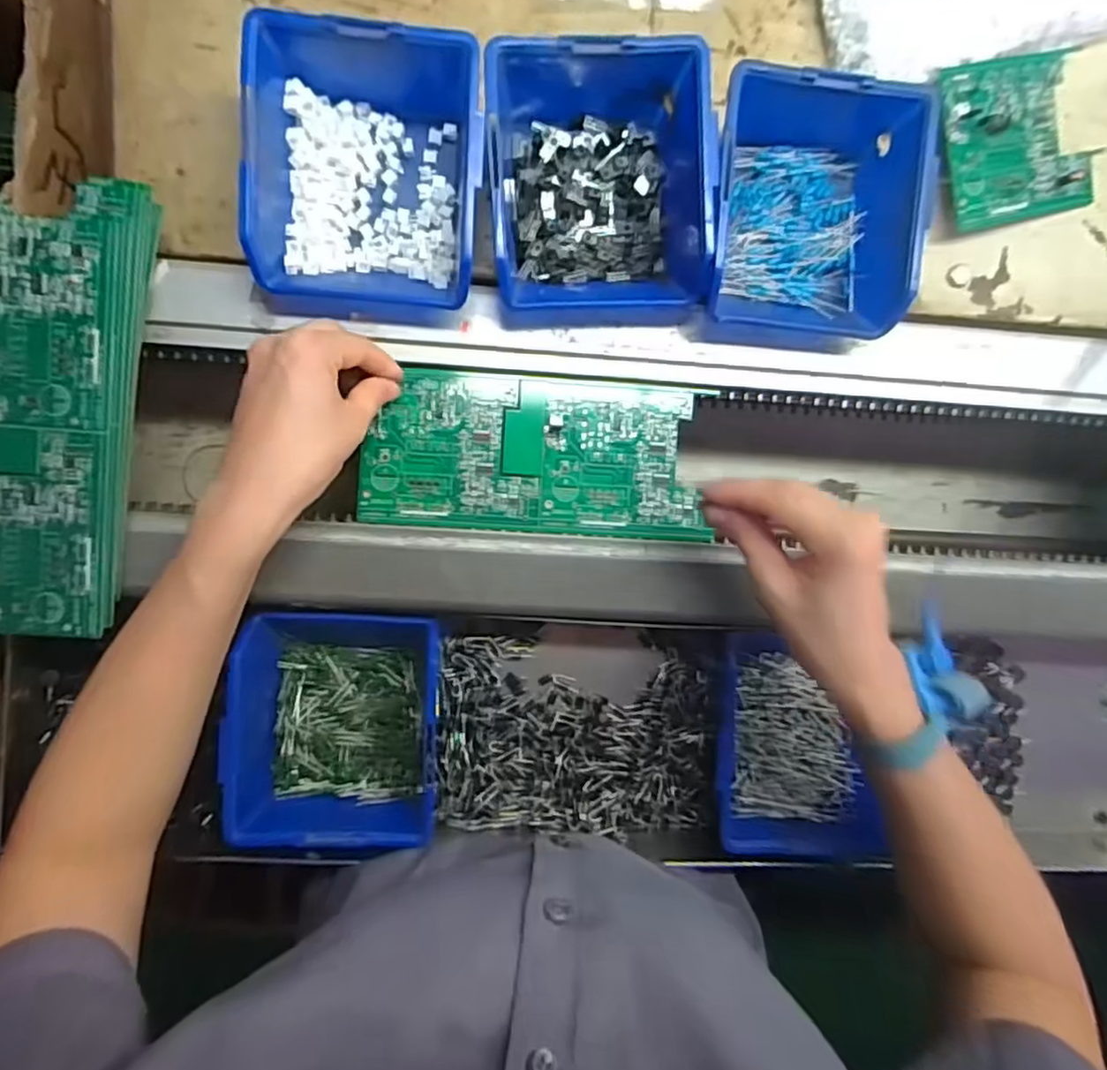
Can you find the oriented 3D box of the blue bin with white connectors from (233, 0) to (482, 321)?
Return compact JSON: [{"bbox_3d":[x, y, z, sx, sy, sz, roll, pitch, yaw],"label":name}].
[{"bbox_3d":[-0.101,-0.200,0.364,0.122,0.054,0.143,2,91,-5],"label":"blue bin with white connectors"}]

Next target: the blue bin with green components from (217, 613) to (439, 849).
[{"bbox_3d":[-0.131,0.119,0.416,0.125,0.054,0.139,2,91,-5],"label":"blue bin with green components"}]

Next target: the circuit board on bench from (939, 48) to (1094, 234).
[{"bbox_3d":[0.293,-0.251,0.421,0.107,0.010,0.096,-17,101,-11],"label":"circuit board on bench"}]

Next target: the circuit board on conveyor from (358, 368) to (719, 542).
[{"bbox_3d":[-0.010,-0.049,0.409,0.205,0.005,0.094,2,90,-4],"label":"circuit board on conveyor"}]

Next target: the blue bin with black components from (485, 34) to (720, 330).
[{"bbox_3d":[0.025,-0.204,0.375,0.119,0.058,0.150,-3,91,-5],"label":"blue bin with black components"}]

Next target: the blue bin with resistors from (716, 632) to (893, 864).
[{"bbox_3d":[0.162,0.136,0.429,0.121,0.042,0.130,6,90,-5],"label":"blue bin with resistors"}]

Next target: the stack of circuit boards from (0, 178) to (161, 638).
[{"bbox_3d":[-0.280,-0.069,0.356,0.098,0.019,0.240,4,90,-5],"label":"stack of circuit boards"}]

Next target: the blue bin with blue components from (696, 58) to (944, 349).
[{"bbox_3d":[0.148,-0.186,0.388,0.118,0.056,0.137,1,91,-5],"label":"blue bin with blue components"}]

